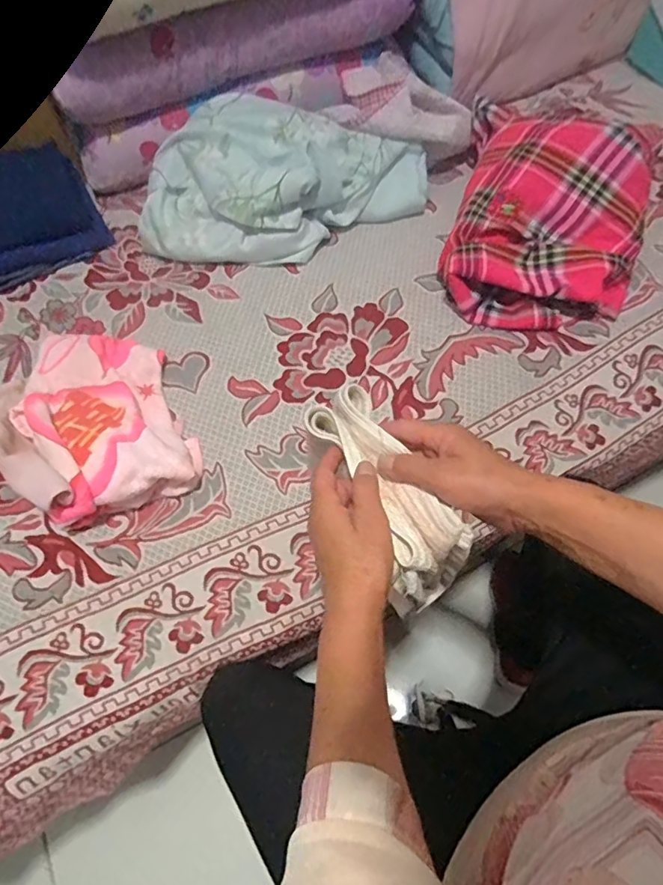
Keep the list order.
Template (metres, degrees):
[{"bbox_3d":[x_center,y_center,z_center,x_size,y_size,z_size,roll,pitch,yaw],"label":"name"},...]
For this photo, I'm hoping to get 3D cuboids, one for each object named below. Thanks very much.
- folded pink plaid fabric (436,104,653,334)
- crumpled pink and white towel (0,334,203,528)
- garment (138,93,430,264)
[{"bbox_3d":[0.319,-0.350,0.768,0.257,0.133,0.369,13,63,9],"label":"folded pink plaid fabric"},{"bbox_3d":[-0.321,-0.033,0.669,0.240,0.083,0.289,-23,63,-9],"label":"crumpled pink and white towel"},{"bbox_3d":[-0.074,-0.404,0.814,0.439,0.134,0.227,2,62,4],"label":"garment"}]

